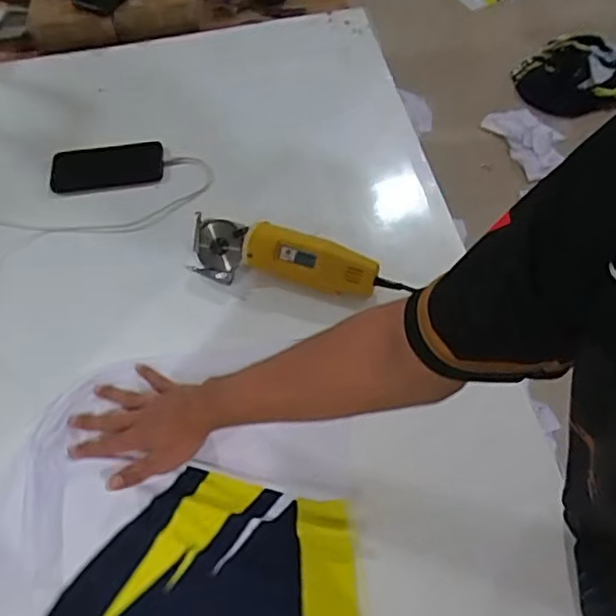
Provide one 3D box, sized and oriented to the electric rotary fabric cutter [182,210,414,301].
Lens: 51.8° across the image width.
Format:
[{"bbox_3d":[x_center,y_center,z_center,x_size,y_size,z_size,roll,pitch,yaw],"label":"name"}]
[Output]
[{"bbox_3d":[-0.022,-0.056,0.817,0.277,0.072,0.064,12,57,12],"label":"electric rotary fabric cutter"}]

